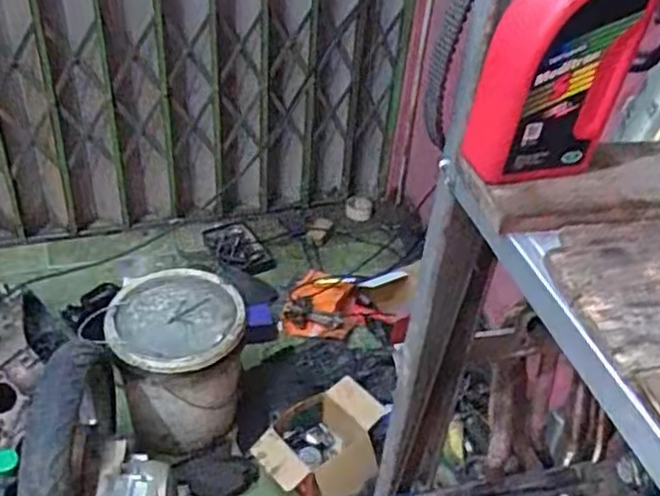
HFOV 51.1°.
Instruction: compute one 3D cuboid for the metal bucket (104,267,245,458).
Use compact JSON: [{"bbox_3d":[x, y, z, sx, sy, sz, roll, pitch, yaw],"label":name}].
[{"bbox_3d":[-0.341,0.246,1.575,0.279,0.257,0.330,-13,42,-22],"label":"metal bucket"}]

